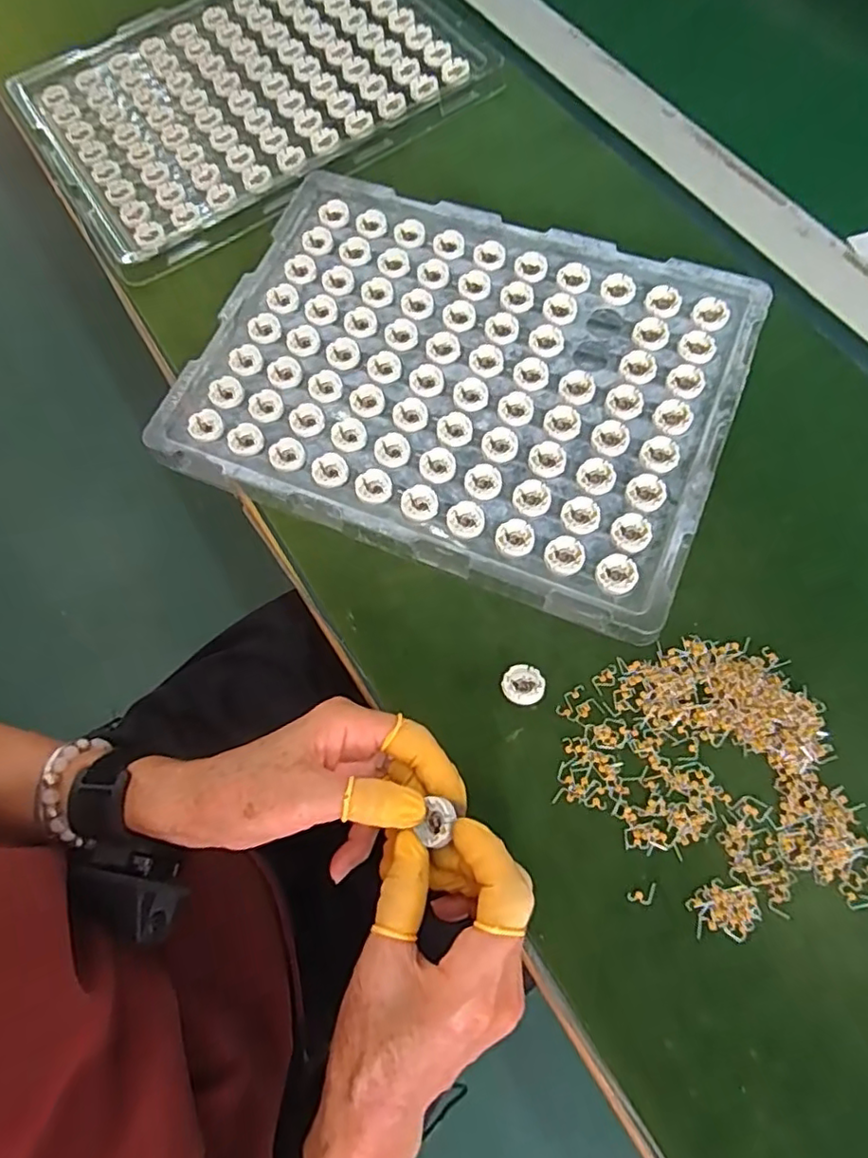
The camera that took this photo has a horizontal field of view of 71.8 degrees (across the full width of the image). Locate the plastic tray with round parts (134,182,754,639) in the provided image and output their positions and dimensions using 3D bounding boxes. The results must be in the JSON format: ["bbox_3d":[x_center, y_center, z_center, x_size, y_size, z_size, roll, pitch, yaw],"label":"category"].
[{"bbox_3d":[0.014,-0.135,0.395,0.342,0.018,0.252,22,73,10],"label":"plastic tray with round parts"}]

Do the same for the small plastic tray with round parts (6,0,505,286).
[{"bbox_3d":[-0.152,-0.411,0.503,0.344,0.017,0.261,-32,73,-8],"label":"small plastic tray with round parts"}]

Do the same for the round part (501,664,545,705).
[{"bbox_3d":[0.050,0.059,0.335,0.022,0.011,0.022,-1,71,2],"label":"round part"}]

